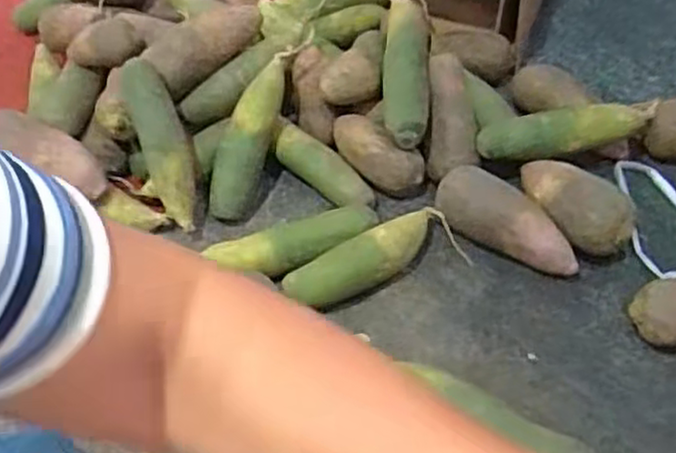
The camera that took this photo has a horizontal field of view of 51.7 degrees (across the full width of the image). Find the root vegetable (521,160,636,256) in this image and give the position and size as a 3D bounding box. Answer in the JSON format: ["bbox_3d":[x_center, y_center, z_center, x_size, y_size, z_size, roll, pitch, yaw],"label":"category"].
[{"bbox_3d":[0.262,-0.020,0.796,0.138,0.075,0.072,31,60,24],"label":"root vegetable"}]

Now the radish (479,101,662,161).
[{"bbox_3d":[0.275,-0.115,0.823,0.213,0.042,0.048,-8,52,-2],"label":"radish"}]

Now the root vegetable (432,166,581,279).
[{"bbox_3d":[0.189,-0.009,0.780,0.167,0.057,0.058,29,60,24],"label":"root vegetable"}]

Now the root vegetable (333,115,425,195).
[{"bbox_3d":[0.045,-0.093,0.861,0.066,0.053,0.124,-30,56,-18],"label":"root vegetable"}]

